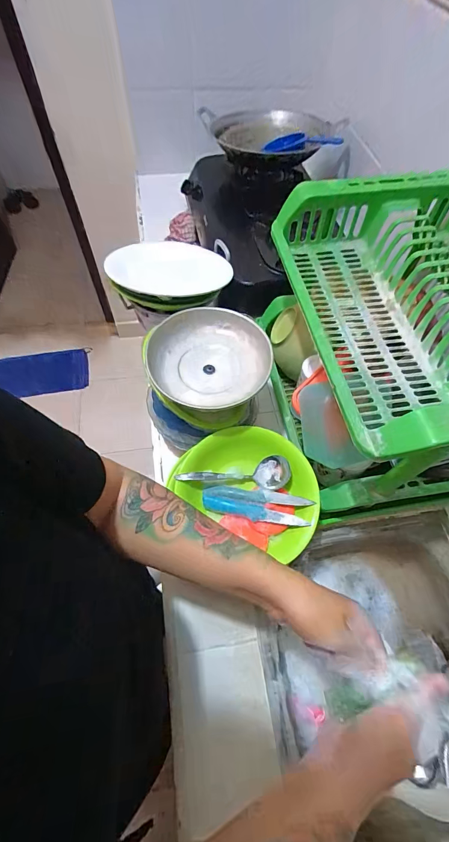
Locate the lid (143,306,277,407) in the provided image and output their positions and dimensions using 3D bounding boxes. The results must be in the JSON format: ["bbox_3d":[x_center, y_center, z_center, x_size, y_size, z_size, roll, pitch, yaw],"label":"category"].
[{"bbox_3d":[-0.024,-0.111,0.581,0.207,0.049,0.179,-6,62,-6],"label":"lid"}]

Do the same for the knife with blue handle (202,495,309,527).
[{"bbox_3d":[0.047,0.145,0.541,0.164,0.022,0.024,13,61,4],"label":"knife with blue handle"}]

